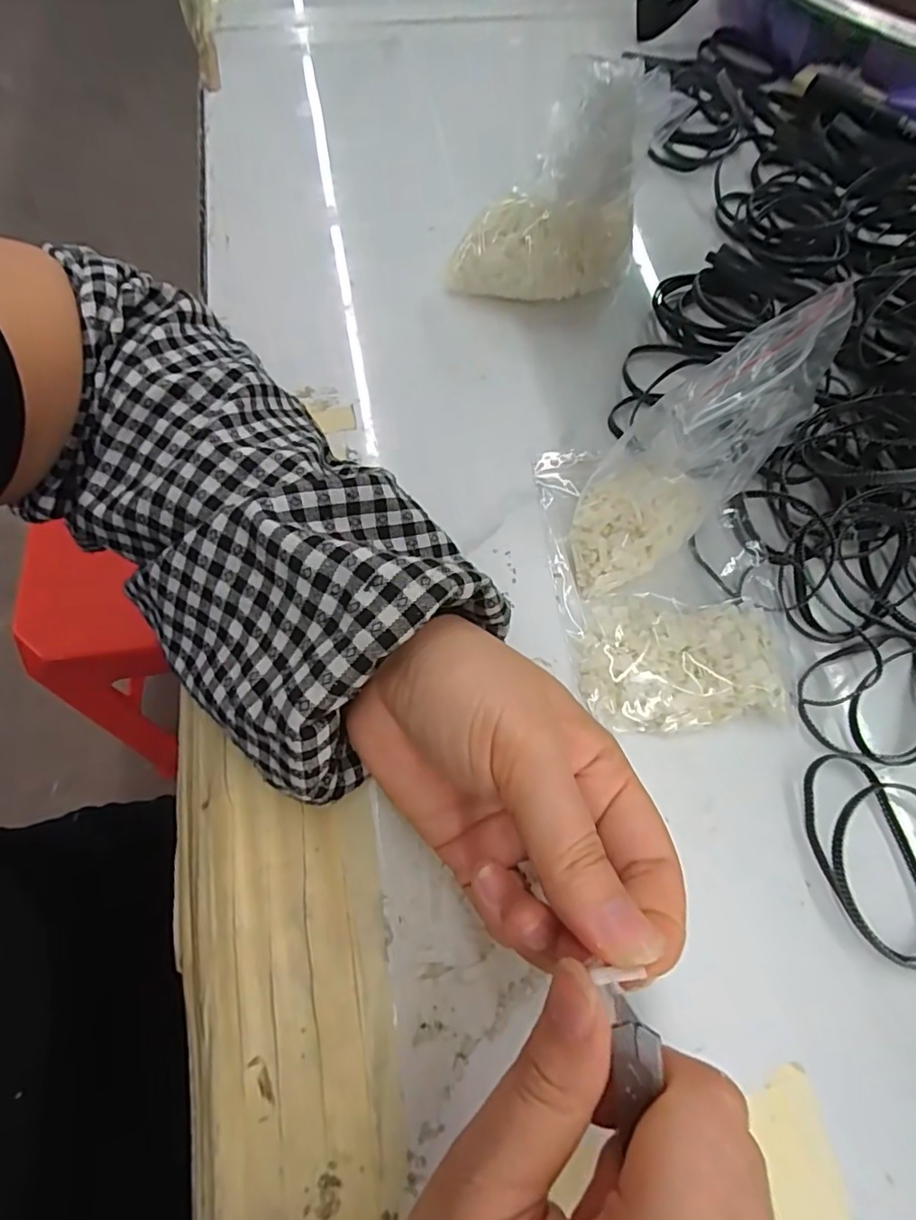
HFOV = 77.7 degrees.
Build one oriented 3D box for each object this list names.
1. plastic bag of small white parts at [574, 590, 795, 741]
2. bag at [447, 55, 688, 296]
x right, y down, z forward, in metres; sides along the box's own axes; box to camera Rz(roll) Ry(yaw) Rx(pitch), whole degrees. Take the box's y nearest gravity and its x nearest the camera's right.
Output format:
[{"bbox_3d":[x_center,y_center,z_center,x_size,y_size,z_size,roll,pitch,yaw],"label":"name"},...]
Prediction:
[{"bbox_3d":[0.094,0.020,0.245,0.083,0.012,0.062,-4,67,-3],"label":"plastic bag of small white parts"},{"bbox_3d":[0.056,-0.212,0.297,0.111,0.095,0.037,-21,69,-9],"label":"bag"}]

